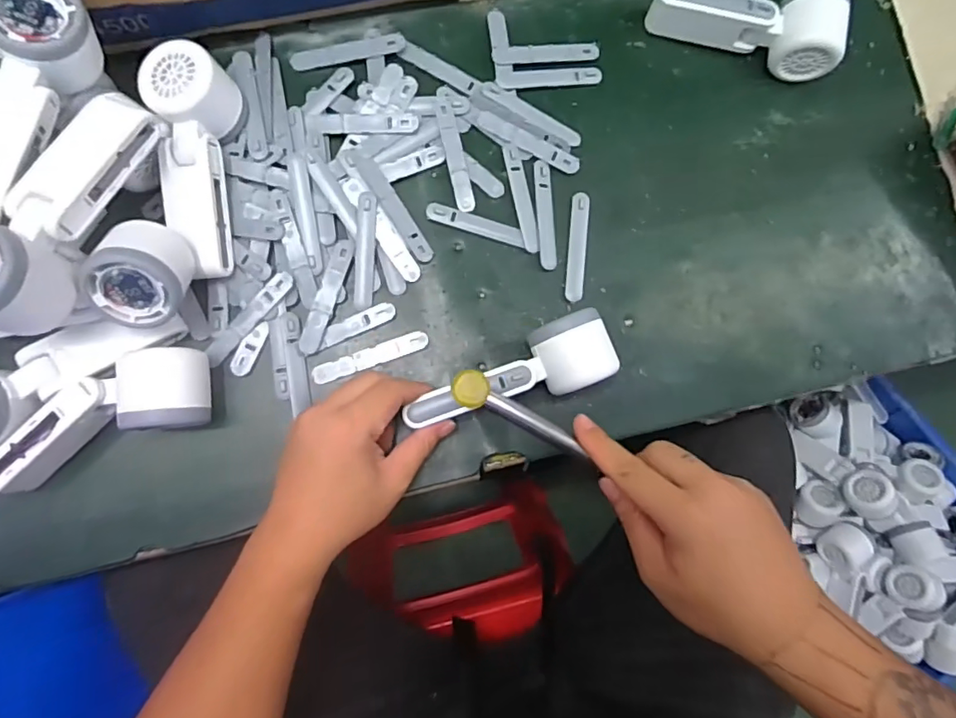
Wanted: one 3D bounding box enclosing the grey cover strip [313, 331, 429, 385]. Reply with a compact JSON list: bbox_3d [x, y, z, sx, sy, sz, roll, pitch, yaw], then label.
[{"bbox_3d":[-0.086,-0.001,0.438,0.094,0.006,0.016,-19,86,-8],"label":"grey cover strip"}]

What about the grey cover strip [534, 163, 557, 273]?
[{"bbox_3d":[0.058,-0.124,0.464,0.015,0.004,0.093,-3,84,-6],"label":"grey cover strip"}]

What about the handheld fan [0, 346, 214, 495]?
[{"bbox_3d":[-0.271,0.041,0.392,0.153,0.048,0.058,-22,87,-8],"label":"handheld fan"}]

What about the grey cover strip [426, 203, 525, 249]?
[{"bbox_3d":[-0.001,-0.114,0.458,0.084,0.004,0.015,16,83,-4],"label":"grey cover strip"}]

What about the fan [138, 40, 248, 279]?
[{"bbox_3d":[-0.211,-0.145,0.410,0.058,0.050,0.162,-5,84,-6],"label":"fan"}]

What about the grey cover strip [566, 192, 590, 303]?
[{"bbox_3d":[0.085,-0.096,0.461,0.016,0.004,0.093,6,83,-5],"label":"grey cover strip"}]

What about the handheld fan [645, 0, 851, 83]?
[{"bbox_3d":[0.231,-0.286,0.471,0.158,0.053,0.060,2,84,-6],"label":"handheld fan"}]

